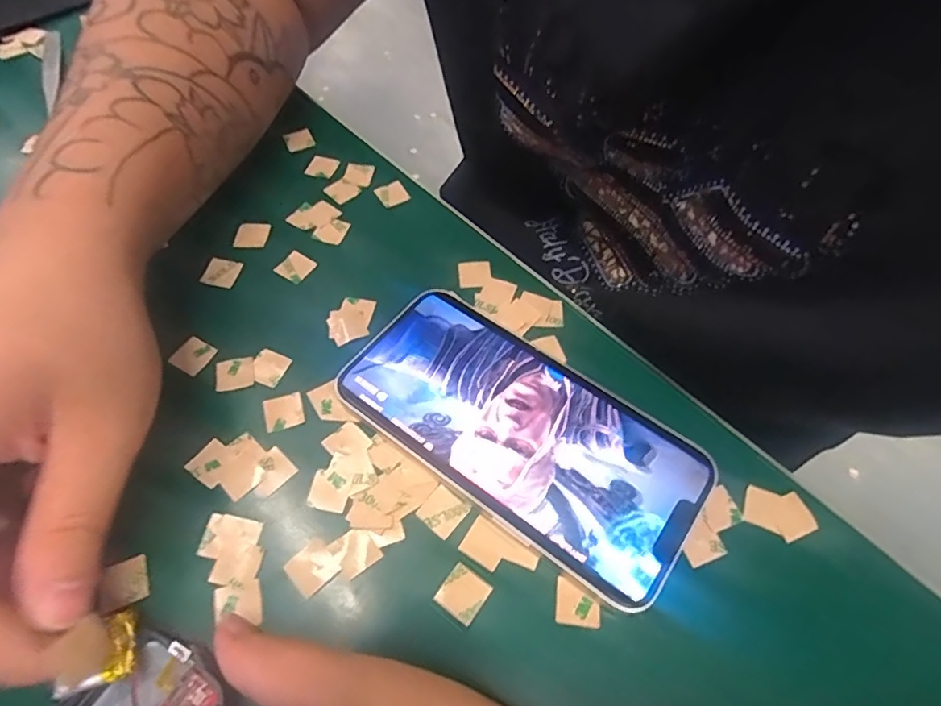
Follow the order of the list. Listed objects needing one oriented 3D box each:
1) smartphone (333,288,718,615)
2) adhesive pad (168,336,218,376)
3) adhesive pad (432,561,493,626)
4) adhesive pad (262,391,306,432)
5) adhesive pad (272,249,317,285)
[{"bbox_3d":[0.020,0.030,0.223,0.143,0.008,0.072,34,63,18],"label":"smartphone"},{"bbox_3d":[-0.120,0.000,0.239,0.016,0.004,0.015,26,61,14],"label":"adhesive pad"},{"bbox_3d":[-0.003,0.083,0.192,0.015,0.004,0.015,34,63,18],"label":"adhesive pad"},{"bbox_3d":[-0.077,0.023,0.226,0.015,0.004,0.015,-16,60,-11],"label":"adhesive pad"},{"bbox_3d":[-0.085,-0.042,0.268,0.016,0.004,0.016,31,65,15],"label":"adhesive pad"}]

